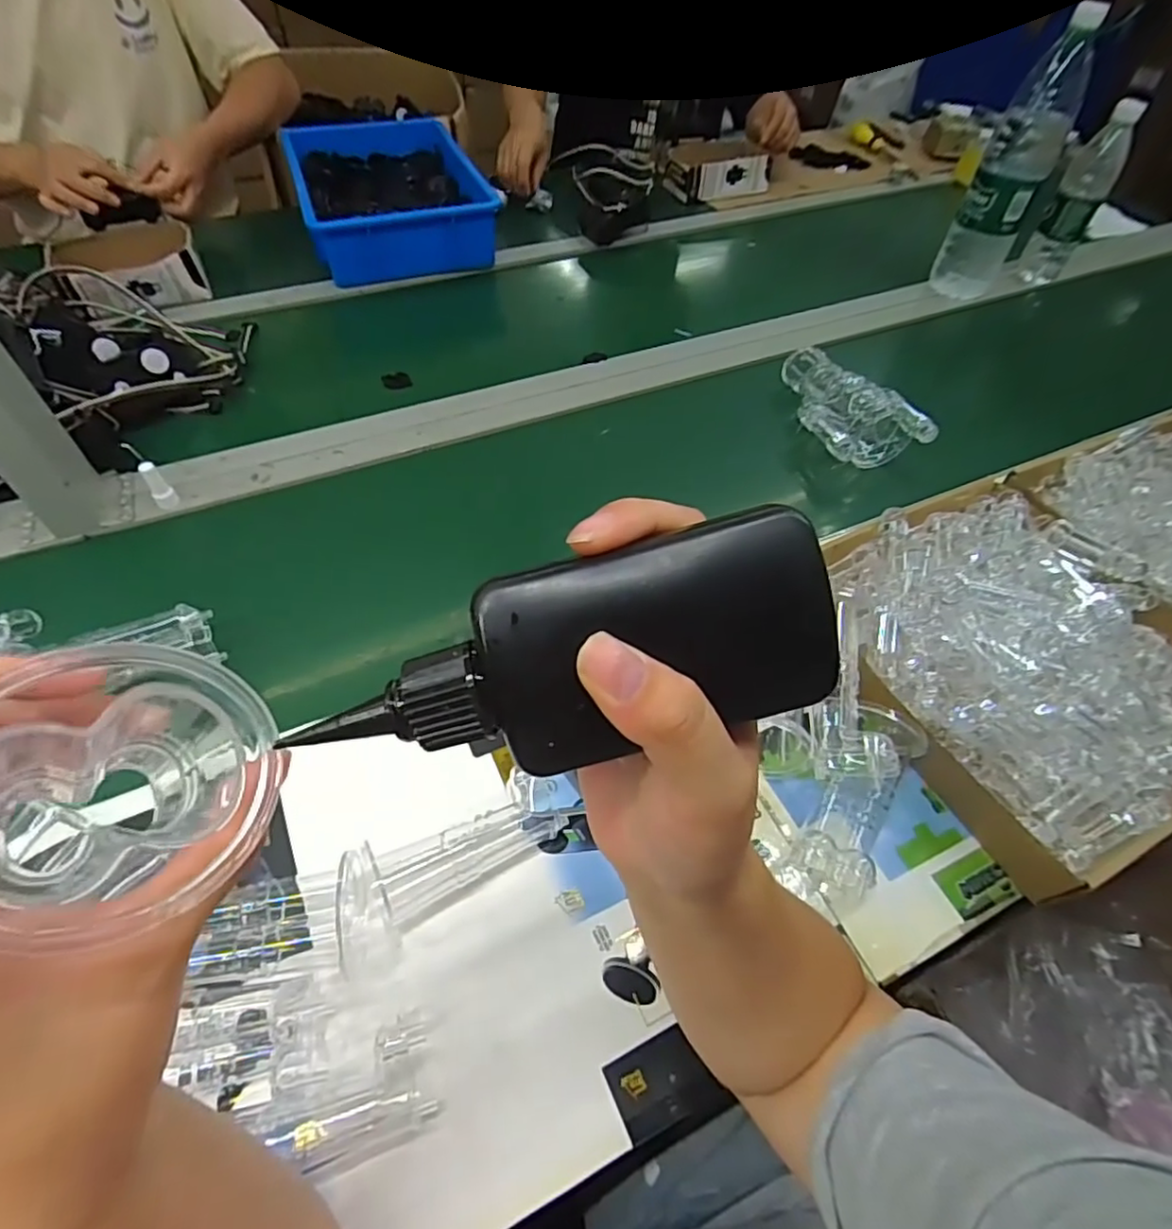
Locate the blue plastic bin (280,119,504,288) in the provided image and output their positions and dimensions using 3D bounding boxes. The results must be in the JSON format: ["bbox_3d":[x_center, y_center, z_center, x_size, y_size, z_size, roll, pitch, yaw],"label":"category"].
[{"bbox_3d":[-0.326,-0.692,1.046,0.273,0.095,0.391,-16,55,-14],"label":"blue plastic bin"}]

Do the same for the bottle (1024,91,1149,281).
[{"bbox_3d":[0.771,-0.643,1.003,0.070,0.255,0.060,30,57,19],"label":"bottle"}]

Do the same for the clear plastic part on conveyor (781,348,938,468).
[{"bbox_3d":[0.315,-0.267,0.774,0.122,0.054,0.195,-12,54,-11],"label":"clear plastic part on conveyor"}]

